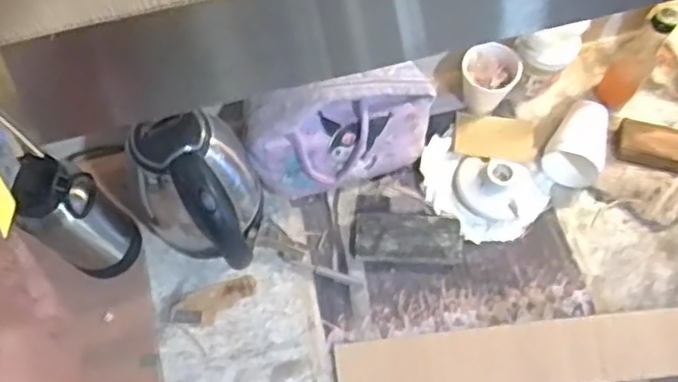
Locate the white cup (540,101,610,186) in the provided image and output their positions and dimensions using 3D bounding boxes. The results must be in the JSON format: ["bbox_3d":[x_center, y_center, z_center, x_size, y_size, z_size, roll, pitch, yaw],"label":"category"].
[{"bbox_3d":[0.332,-0.066,0.909,0.076,0.073,0.113,30,71,13],"label":"white cup"}]

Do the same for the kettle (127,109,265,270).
[{"bbox_3d":[-0.155,0.012,0.828,0.149,0.234,0.154,-1,67,1],"label":"kettle"}]

